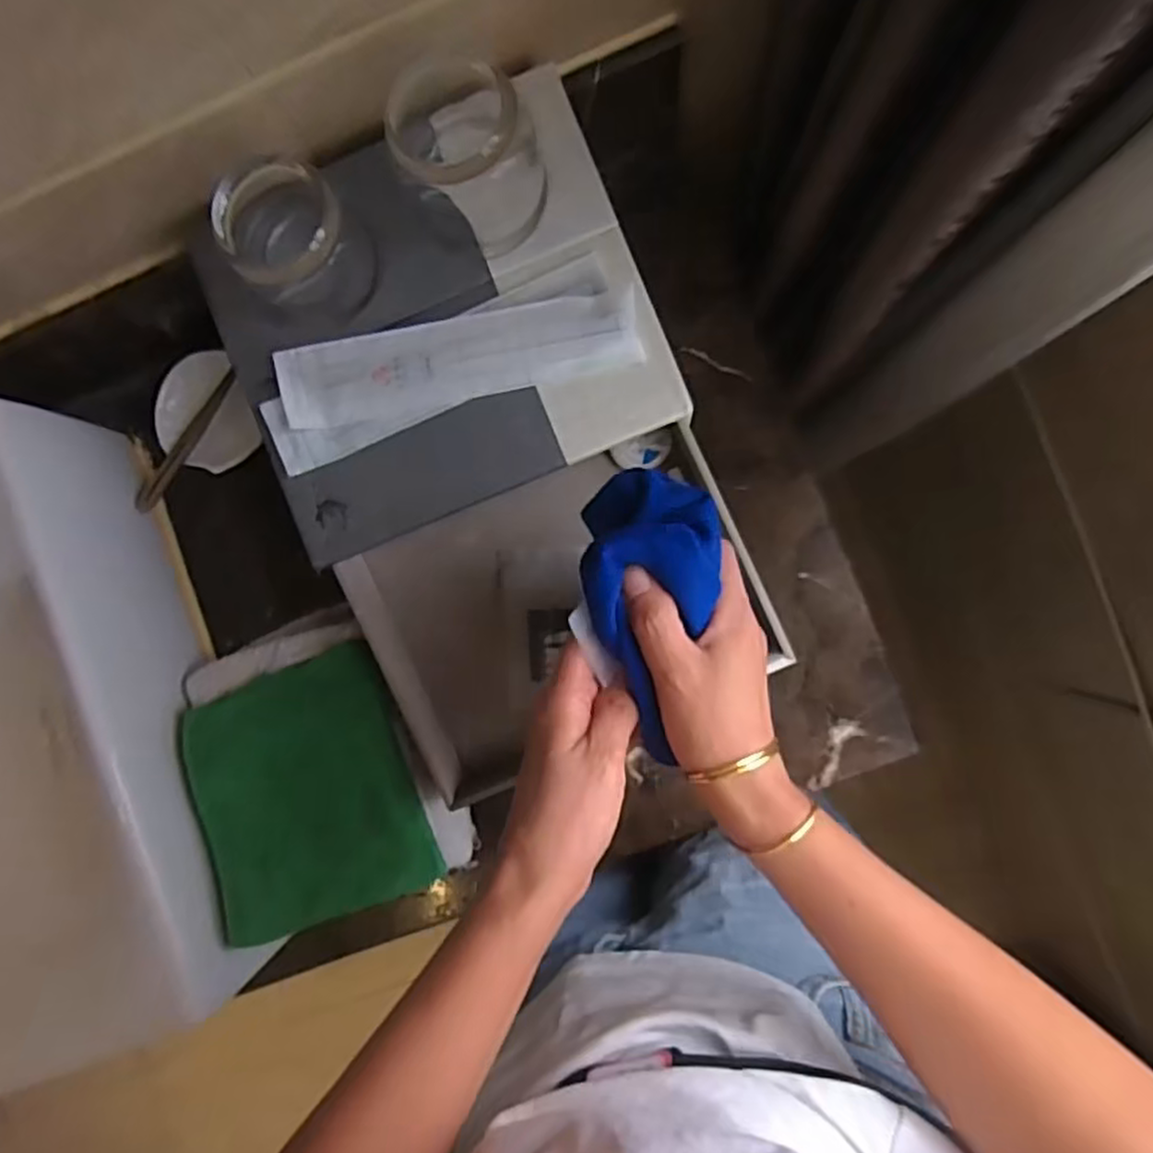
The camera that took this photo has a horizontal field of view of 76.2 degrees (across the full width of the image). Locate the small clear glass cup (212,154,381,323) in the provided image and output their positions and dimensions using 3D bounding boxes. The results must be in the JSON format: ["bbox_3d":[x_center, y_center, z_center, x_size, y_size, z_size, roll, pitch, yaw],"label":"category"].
[{"bbox_3d":[-0.158,-0.191,0.416,0.066,0.055,0.064,0,91,5],"label":"small clear glass cup"}]

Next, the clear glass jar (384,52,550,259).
[{"bbox_3d":[-0.059,-0.231,0.401,0.073,0.067,0.068,0,91,5],"label":"clear glass jar"}]

